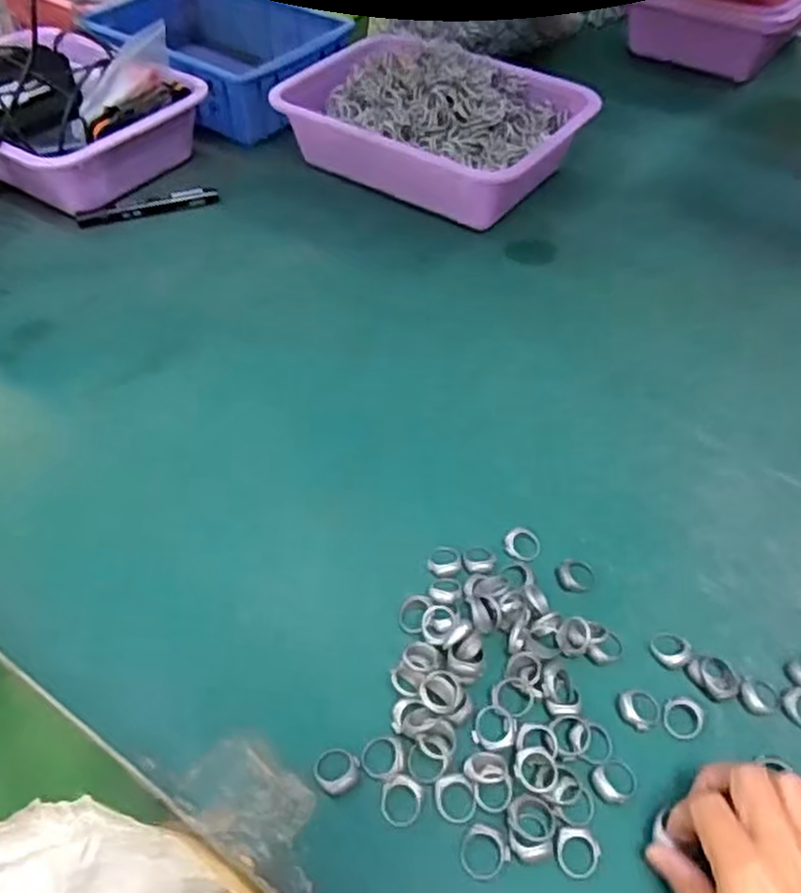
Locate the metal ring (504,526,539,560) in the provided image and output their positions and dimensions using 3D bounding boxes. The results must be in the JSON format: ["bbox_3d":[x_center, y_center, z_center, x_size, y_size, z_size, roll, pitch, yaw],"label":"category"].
[{"bbox_3d":[0.082,0.067,0.499,0.024,0.008,0.025,-1,48,1],"label":"metal ring"}]

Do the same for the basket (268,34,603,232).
[{"bbox_3d":[0.040,-0.355,0.814,0.296,0.096,0.214,27,54,24],"label":"basket"}]

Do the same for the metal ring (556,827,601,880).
[{"bbox_3d":[0.090,0.204,0.371,0.022,0.004,0.022,-1,48,1],"label":"metal ring"}]

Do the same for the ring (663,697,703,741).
[{"bbox_3d":[0.159,0.153,0.417,0.021,0.004,0.023,-1,48,1],"label":"ring"}]

